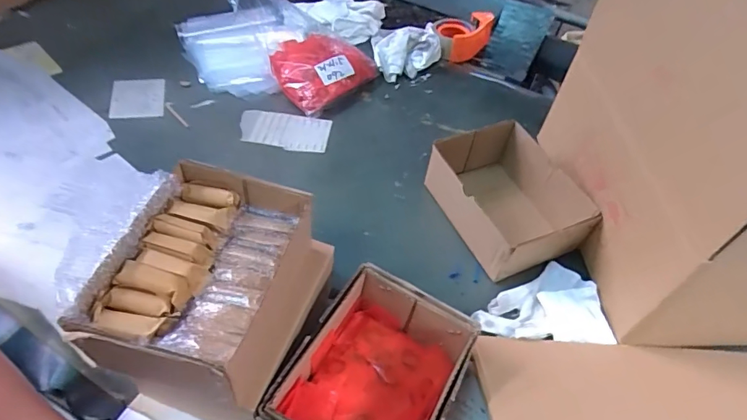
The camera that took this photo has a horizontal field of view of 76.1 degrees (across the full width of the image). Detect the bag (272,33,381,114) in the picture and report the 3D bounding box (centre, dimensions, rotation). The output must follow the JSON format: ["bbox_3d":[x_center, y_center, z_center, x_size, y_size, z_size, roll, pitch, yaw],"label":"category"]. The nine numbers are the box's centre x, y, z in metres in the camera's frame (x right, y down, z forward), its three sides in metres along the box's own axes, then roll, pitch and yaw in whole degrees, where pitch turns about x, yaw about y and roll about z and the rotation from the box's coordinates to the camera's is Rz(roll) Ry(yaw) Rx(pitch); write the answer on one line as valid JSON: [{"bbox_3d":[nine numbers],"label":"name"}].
[{"bbox_3d":[-0.100,-0.283,0.905,0.183,0.060,0.176,-27,58,-25],"label":"bag"}]

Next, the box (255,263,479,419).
[{"bbox_3d":[0.001,0.183,0.505,0.153,0.094,0.199,27,53,15],"label":"box"}]

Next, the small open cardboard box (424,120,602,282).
[{"bbox_3d":[0.190,-0.017,0.695,0.157,0.089,0.198,-16,54,-18],"label":"small open cardboard box"}]

